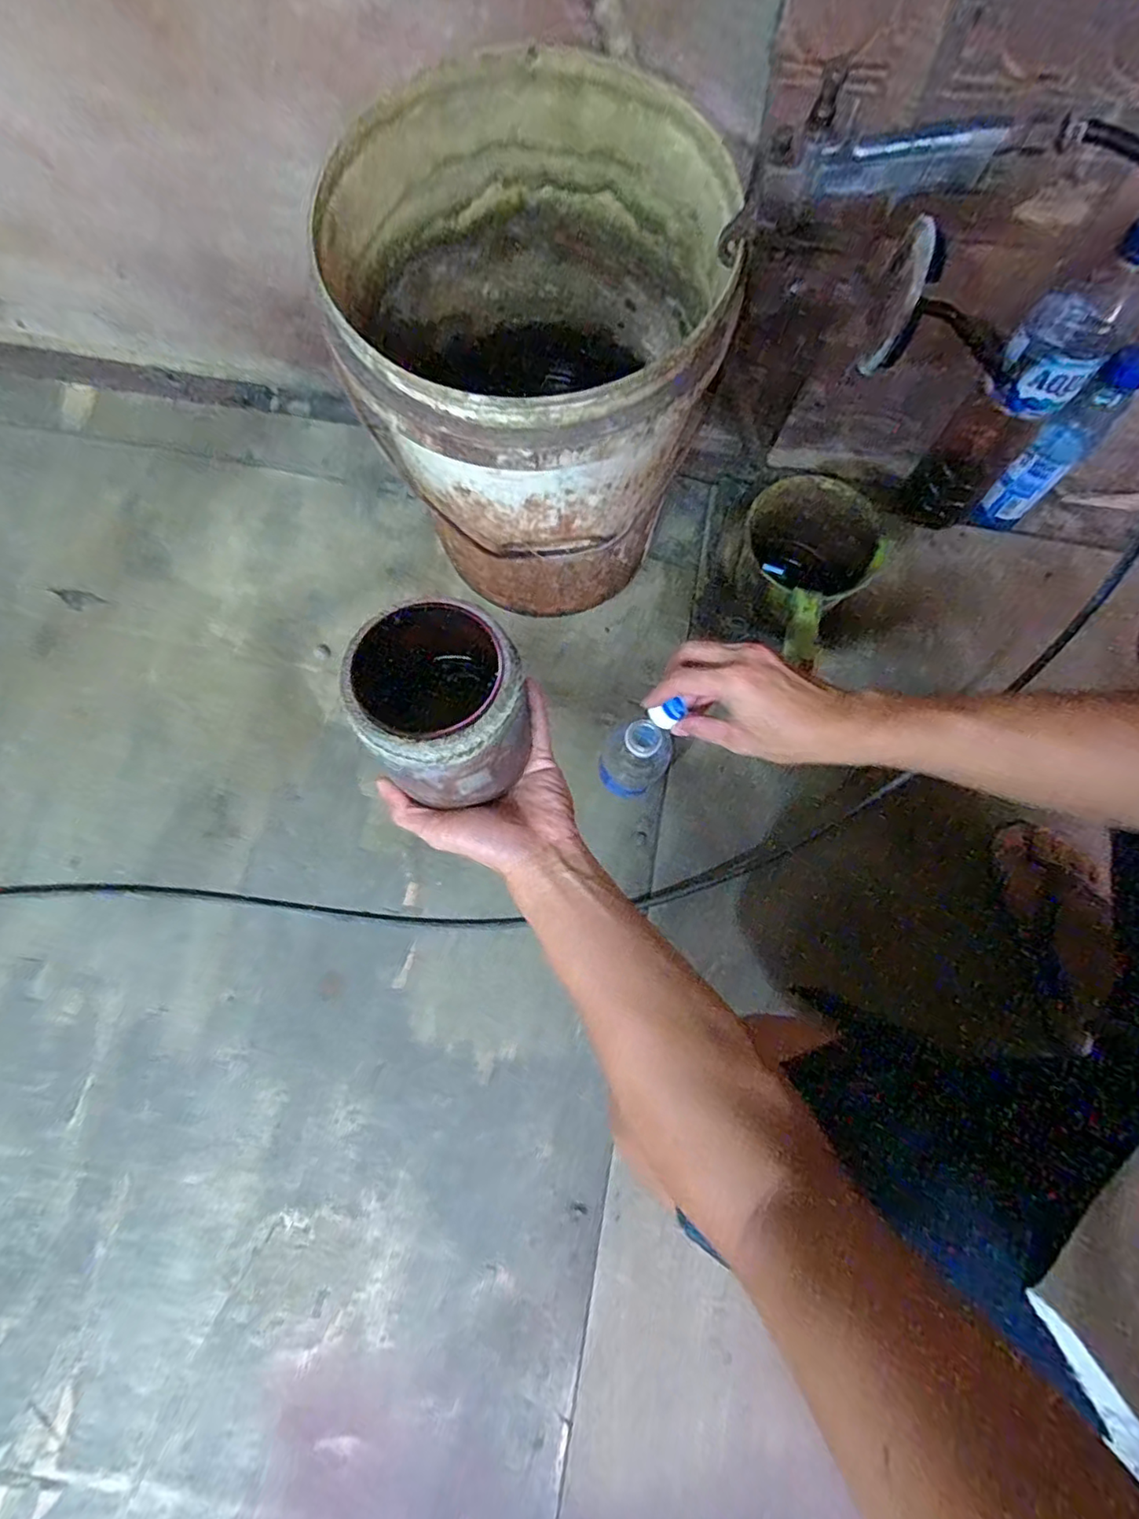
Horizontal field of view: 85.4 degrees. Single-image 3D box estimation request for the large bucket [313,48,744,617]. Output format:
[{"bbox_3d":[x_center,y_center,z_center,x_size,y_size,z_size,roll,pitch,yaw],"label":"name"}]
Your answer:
[{"bbox_3d":[-0.038,-0.340,0.581,0.302,0.319,0.303,0,78,-1],"label":"large bucket"}]

